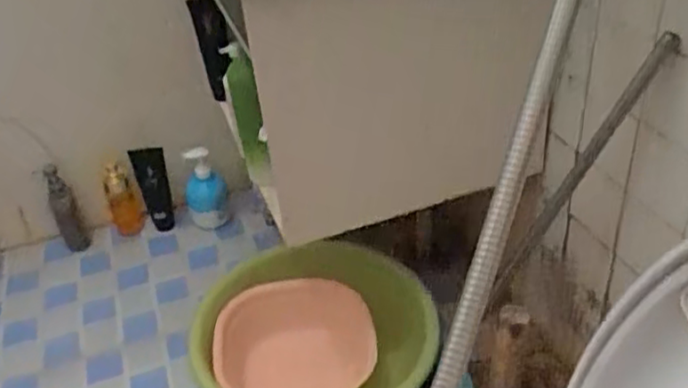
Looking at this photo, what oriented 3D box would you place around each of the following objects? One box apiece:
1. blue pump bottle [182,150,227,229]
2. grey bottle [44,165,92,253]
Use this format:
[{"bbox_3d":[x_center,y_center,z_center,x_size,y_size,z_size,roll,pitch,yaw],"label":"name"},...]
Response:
[{"bbox_3d":[-0.310,-0.012,1.522,0.092,0.180,0.080,-14,36,-13],"label":"blue pump bottle"},{"bbox_3d":[-0.641,0.035,1.575,0.053,0.212,0.043,-22,-3,-23],"label":"grey bottle"}]

